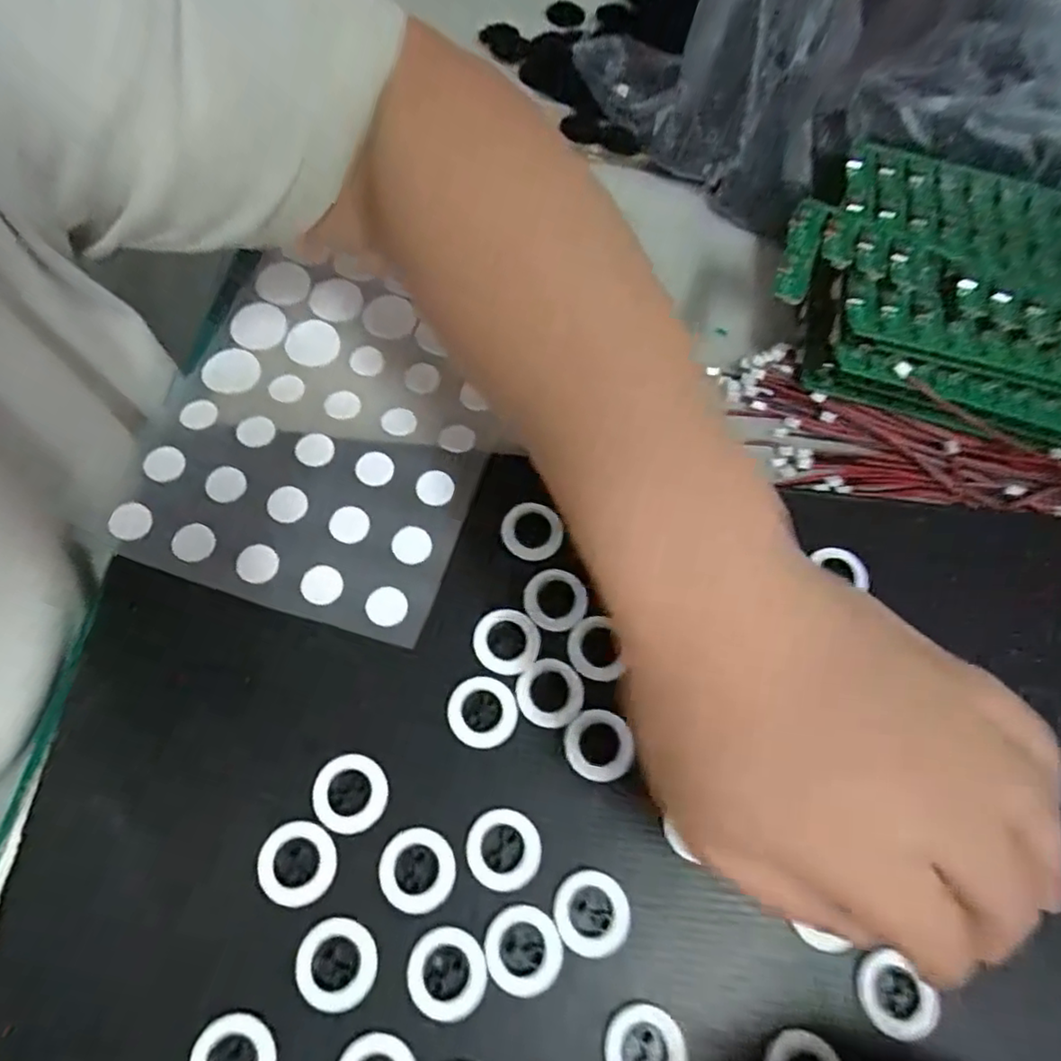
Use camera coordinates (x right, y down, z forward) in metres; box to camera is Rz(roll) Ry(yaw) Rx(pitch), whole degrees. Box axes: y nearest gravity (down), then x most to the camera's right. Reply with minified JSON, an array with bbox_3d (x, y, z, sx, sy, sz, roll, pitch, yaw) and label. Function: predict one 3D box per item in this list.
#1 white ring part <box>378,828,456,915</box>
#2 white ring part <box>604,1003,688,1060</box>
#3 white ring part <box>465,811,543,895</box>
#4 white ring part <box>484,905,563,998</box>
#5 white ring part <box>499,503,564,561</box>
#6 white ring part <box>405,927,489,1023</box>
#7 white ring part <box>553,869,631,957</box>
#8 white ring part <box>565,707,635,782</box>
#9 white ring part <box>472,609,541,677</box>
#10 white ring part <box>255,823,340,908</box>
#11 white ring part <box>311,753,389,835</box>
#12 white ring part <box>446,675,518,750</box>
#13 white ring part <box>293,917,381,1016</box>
[{"bbox_3d":[-0.044,0.132,0.243,0.028,0.004,0.028,1,69,-2],"label":"white ring part"},{"bbox_3d":[0.042,0.190,0.228,0.029,0.004,0.027,12,69,2],"label":"white ring part"},{"bbox_3d":[-0.010,0.126,0.249,0.029,0.004,0.028,1,69,-2],"label":"white ring part"},{"bbox_3d":[-0.003,0.158,0.236,0.029,0.004,0.028,1,69,-2],"label":"white ring part"},{"bbox_3d":[0.001,0.000,0.294,0.028,0.004,0.028,1,69,-2],"label":"white ring part"},{"bbox_3d":[-0.031,0.164,0.232,0.029,0.004,0.029,1,69,-2],"label":"white ring part"},{"bbox_3d":[0.024,0.149,0.243,0.029,0.004,0.028,11,69,2],"label":"white ring part"},{"bbox_3d":[0.029,0.090,0.264,0.029,0.004,0.028,1,69,-2],"label":"white ring part"},{"bbox_3d":[-0.011,0.049,0.277,0.029,0.004,0.028,1,69,-2],"label":"white ring part"},{"bbox_3d":[-0.090,0.128,0.241,0.029,0.004,0.028,1,69,-2],"label":"white ring part"},{"bbox_3d":[-0.073,0.105,0.252,0.029,0.004,0.029,1,69,-2],"label":"white ring part"},{"bbox_3d":[-0.020,0.077,0.266,0.029,0.004,0.028,14,70,3],"label":"white ring part"},{"bbox_3d":[-0.071,0.160,0.230,0.029,0.004,0.028,1,69,-2],"label":"white ring part"}]

